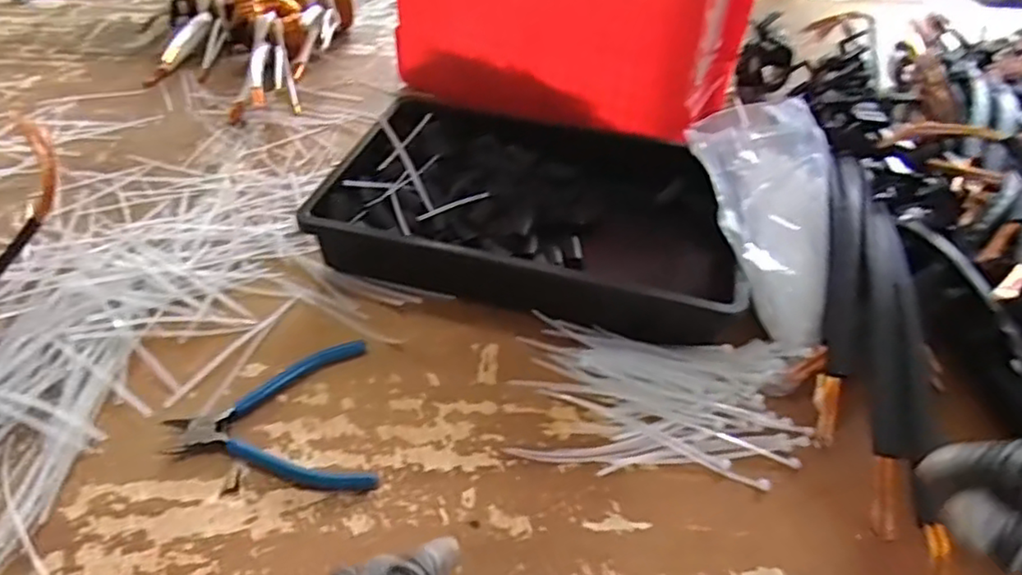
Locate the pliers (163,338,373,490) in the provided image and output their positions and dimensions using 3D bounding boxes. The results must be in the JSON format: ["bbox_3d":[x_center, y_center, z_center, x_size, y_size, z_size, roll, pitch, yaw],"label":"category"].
[{"bbox_3d":[-0.170,0.094,0.459,0.136,0.012,0.121,-6,44,-11],"label":"pliers"}]

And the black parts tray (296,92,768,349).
[{"bbox_3d":[0.030,-0.074,0.616,0.371,0.059,0.243,14,44,11],"label":"black parts tray"}]

